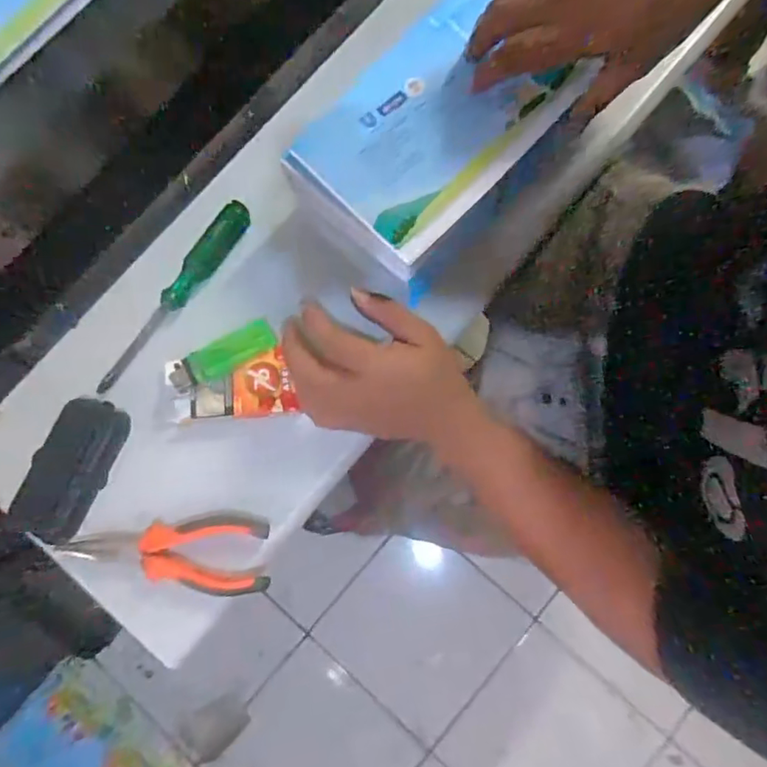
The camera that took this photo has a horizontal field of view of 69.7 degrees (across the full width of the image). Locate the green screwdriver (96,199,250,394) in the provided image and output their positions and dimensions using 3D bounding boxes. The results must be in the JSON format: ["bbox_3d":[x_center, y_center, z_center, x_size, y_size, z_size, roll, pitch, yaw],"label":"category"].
[{"bbox_3d":[-0.165,-0.068,0.442,0.022,0.027,0.181,34,84,5],"label":"green screwdriver"}]

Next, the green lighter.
[{"bbox_3d":[-0.124,-0.021,0.419,0.083,0.012,0.027,-31,83,-3],"label":"green lighter"}]

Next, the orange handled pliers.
[{"bbox_3d":[-0.163,0.125,0.414,0.153,0.023,0.055,2,82,2],"label":"orange handled pliers"}]

